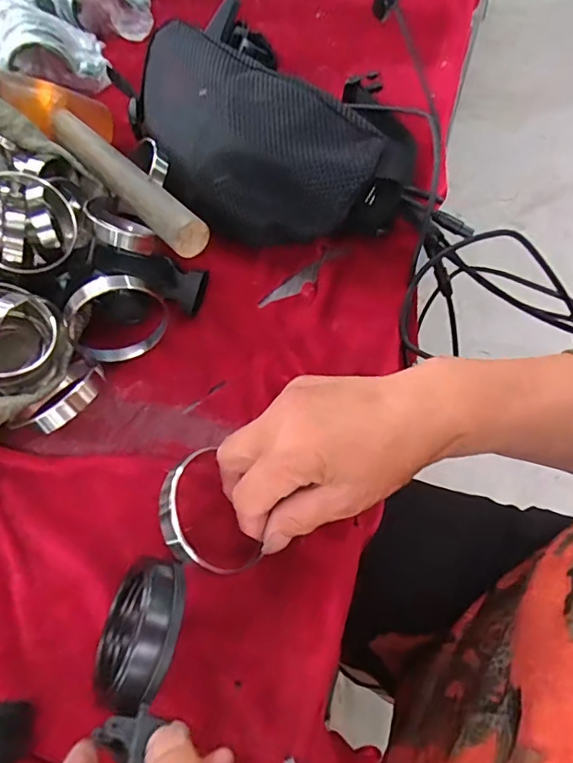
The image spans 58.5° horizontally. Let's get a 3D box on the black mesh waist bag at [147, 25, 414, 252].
[{"bbox_3d":[-0.038,-0.199,0.431,0.280,0.087,0.113,37,71,24],"label":"black mesh waist bag"}]

